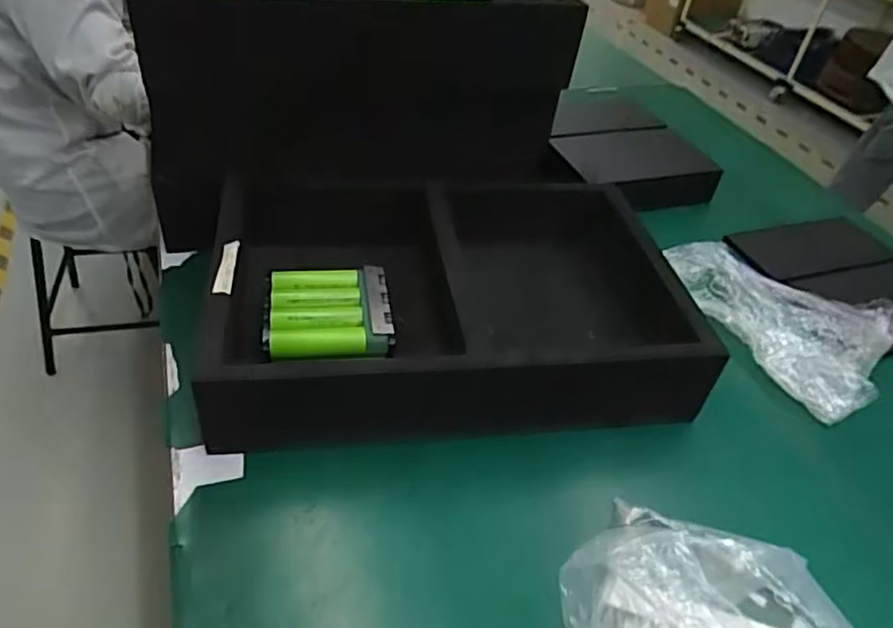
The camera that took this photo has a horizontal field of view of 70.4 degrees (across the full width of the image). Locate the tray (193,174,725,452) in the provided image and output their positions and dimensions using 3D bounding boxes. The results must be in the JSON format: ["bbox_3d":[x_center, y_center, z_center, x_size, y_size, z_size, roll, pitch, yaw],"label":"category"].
[{"bbox_3d":[0.008,-0.020,0.832,0.579,0.139,0.387,-2,43,-10],"label":"tray"}]

